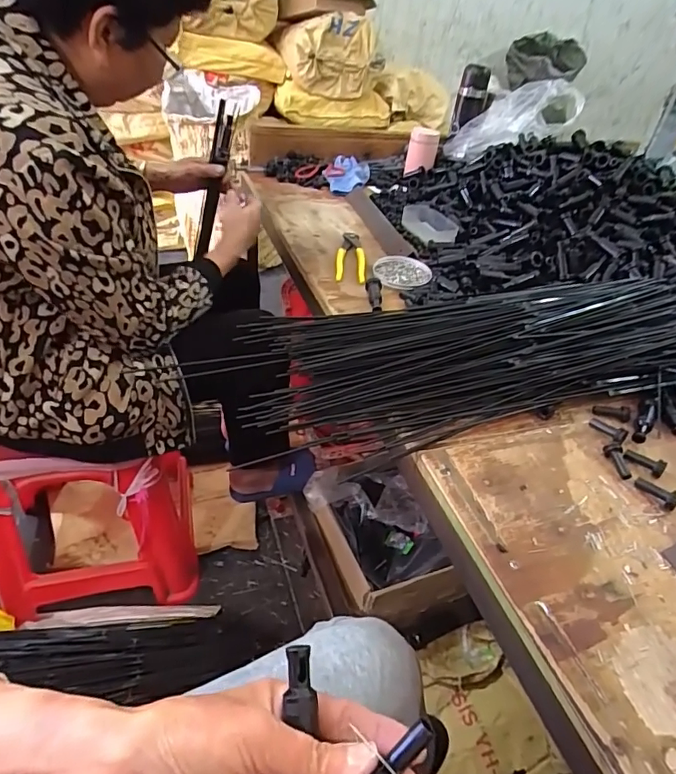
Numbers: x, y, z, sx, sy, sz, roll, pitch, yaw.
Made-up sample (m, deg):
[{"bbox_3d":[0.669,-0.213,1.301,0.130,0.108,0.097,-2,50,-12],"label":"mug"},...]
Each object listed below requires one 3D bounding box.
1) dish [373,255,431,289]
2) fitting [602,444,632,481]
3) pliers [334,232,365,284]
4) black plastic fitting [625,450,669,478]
[{"bbox_3d":[0.100,-0.181,0.787,0.090,0.012,0.095,4,40,-3],"label":"dish"},{"bbox_3d":[0.285,0.075,0.507,0.017,0.012,0.040,7,40,0],"label":"fitting"},{"bbox_3d":[0.022,-0.215,0.812,0.046,0.011,0.162,6,40,-1],"label":"pliers"},{"bbox_3d":[0.316,0.077,0.512,0.038,0.014,0.017,34,47,29],"label":"black plastic fitting"}]

